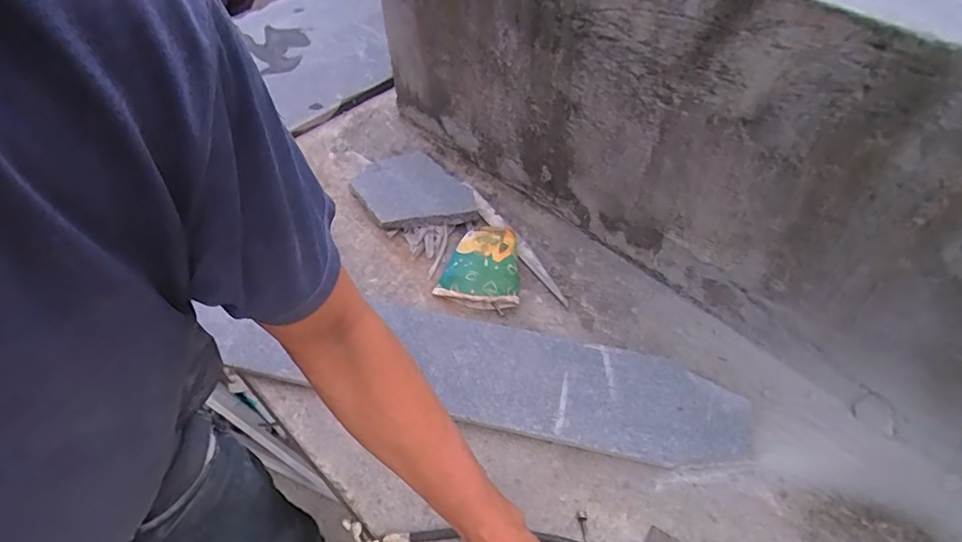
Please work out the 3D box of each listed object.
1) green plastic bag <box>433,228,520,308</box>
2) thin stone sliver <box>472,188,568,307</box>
[{"bbox_3d":[0.001,-0.009,0.723,0.110,0.038,0.116,8,53,7],"label":"green plastic bag"},{"bbox_3d":[0.050,-0.043,0.759,0.030,0.017,0.241,-22,55,-16],"label":"thin stone sliver"}]

